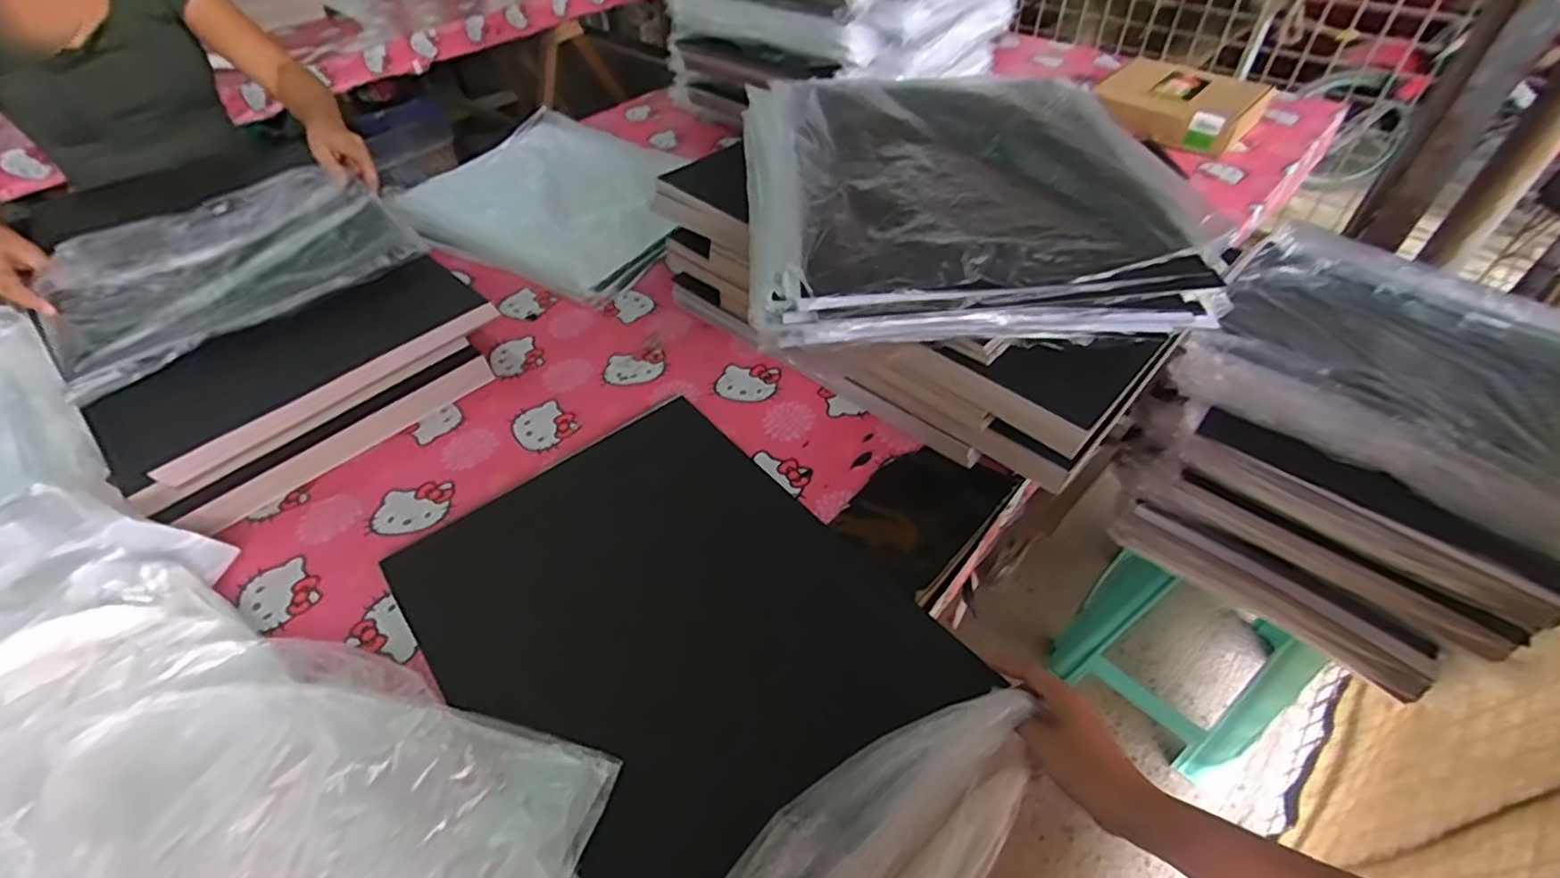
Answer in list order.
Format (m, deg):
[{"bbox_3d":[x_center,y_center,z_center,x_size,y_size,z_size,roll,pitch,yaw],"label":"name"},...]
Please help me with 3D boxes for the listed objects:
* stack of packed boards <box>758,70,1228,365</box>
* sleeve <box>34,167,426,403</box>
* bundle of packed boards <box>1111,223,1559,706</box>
[{"bbox_3d":[0.191,-0.297,0.781,0.454,0.086,0.499,-3,48,-1],"label":"stack of packed boards"},{"bbox_3d":[-0.675,-0.217,0.832,0.382,0.077,0.235,-35,56,-26],"label":"sleeve"},{"bbox_3d":[0.862,0.000,0.985,0.510,0.280,0.562,35,57,29],"label":"bundle of packed boards"}]

